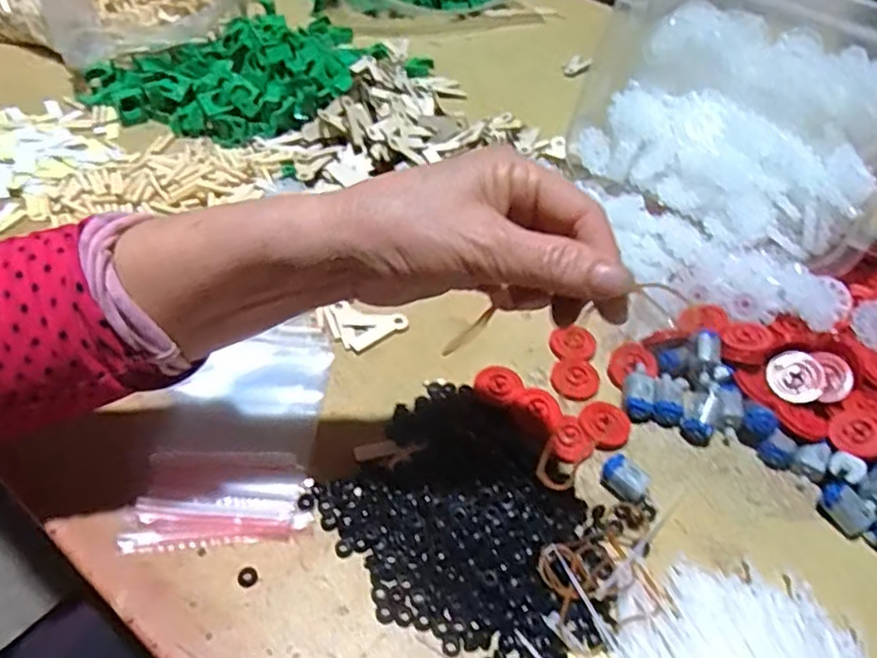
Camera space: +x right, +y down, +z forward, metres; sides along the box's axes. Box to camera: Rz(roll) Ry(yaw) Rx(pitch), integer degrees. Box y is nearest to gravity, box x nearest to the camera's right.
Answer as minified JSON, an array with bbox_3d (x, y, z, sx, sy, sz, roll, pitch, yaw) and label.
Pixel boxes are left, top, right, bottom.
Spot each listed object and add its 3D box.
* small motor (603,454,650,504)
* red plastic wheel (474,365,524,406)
[{"bbox_3d":[0.110,0.088,0.383,0.026,0.015,0.017,35,56,22],"label":"small motor"},{"bbox_3d":[0.039,0.037,0.422,0.029,0.010,0.026,10,50,3],"label":"red plastic wheel"}]

